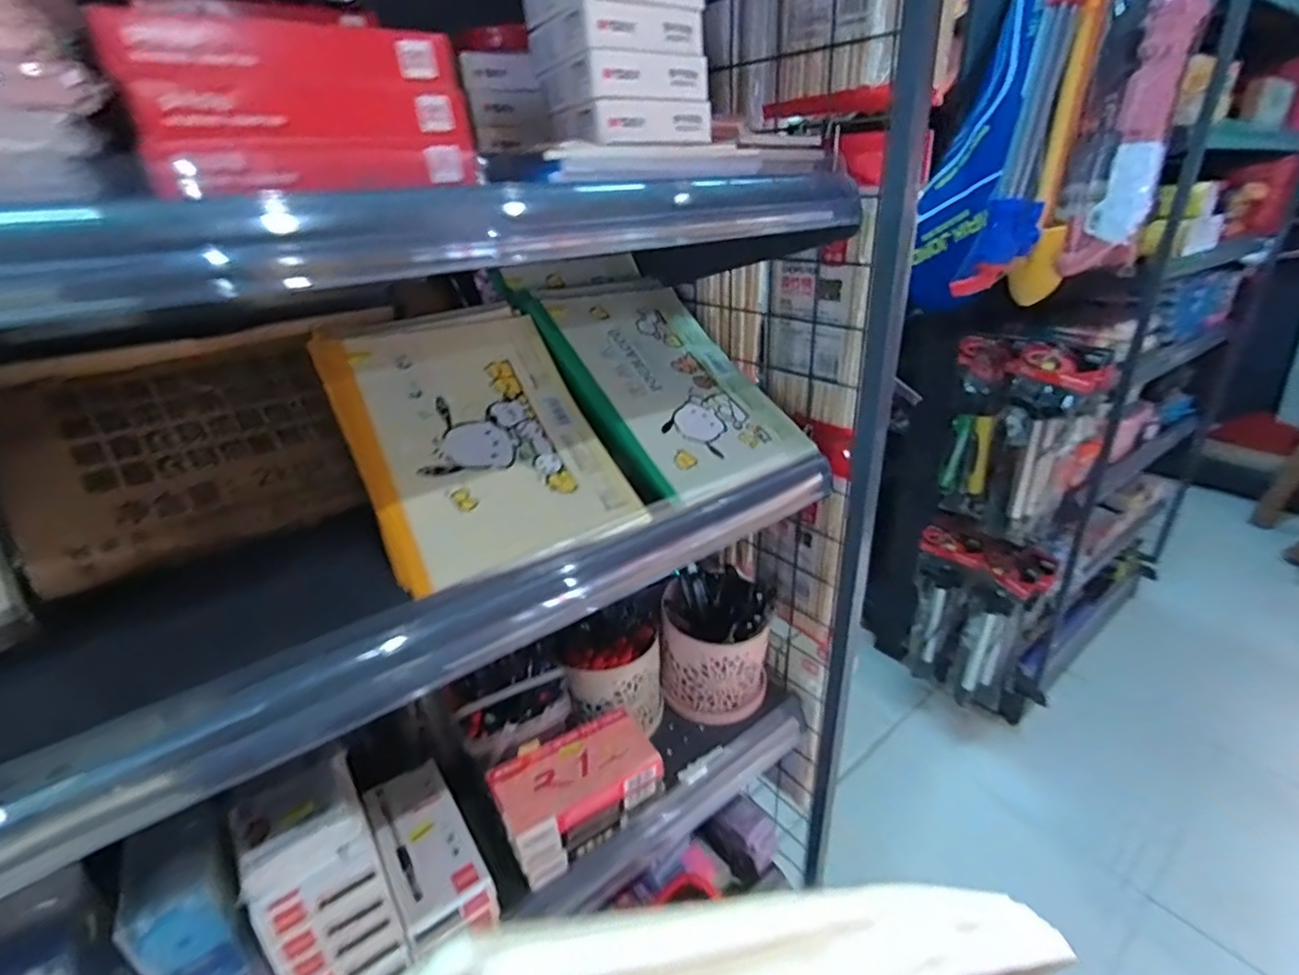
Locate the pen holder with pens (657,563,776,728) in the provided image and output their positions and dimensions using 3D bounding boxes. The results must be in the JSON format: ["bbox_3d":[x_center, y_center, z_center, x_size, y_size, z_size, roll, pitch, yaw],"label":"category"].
[{"bbox_3d":[0.081,0.192,0.755,0.129,0.146,0.122,2,28,8],"label":"pen holder with pens"}]

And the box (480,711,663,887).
[{"bbox_3d":[-0.070,0.300,0.601,0.152,0.076,0.085,-18,32,-28],"label":"box"}]

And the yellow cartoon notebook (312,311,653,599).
[{"bbox_3d":[-0.143,-0.050,0.502,0.187,0.011,0.266,-16,58,-29],"label":"yellow cartoon notebook"}]

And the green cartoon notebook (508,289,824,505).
[{"bbox_3d":[0.015,-0.110,0.598,0.185,0.012,0.277,-18,61,-34],"label":"green cartoon notebook"}]

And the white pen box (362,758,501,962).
[{"bbox_3d":[-0.199,0.321,0.545,0.067,0.029,0.167,-20,33,-31],"label":"white pen box"}]

